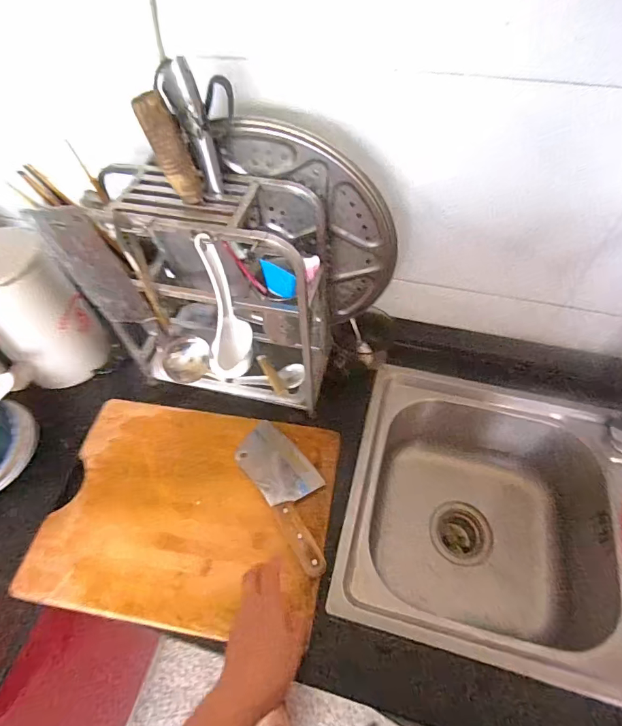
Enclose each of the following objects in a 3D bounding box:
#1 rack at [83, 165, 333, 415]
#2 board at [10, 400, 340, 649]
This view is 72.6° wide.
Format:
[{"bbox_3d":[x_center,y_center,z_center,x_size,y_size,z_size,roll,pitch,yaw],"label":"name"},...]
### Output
[{"bbox_3d":[-0.137,-0.075,0.593,0.305,0.338,0.156,11,56,9],"label":"rack"},{"bbox_3d":[-0.171,0.205,0.610,0.395,0.030,0.294,7,56,6],"label":"board"}]

